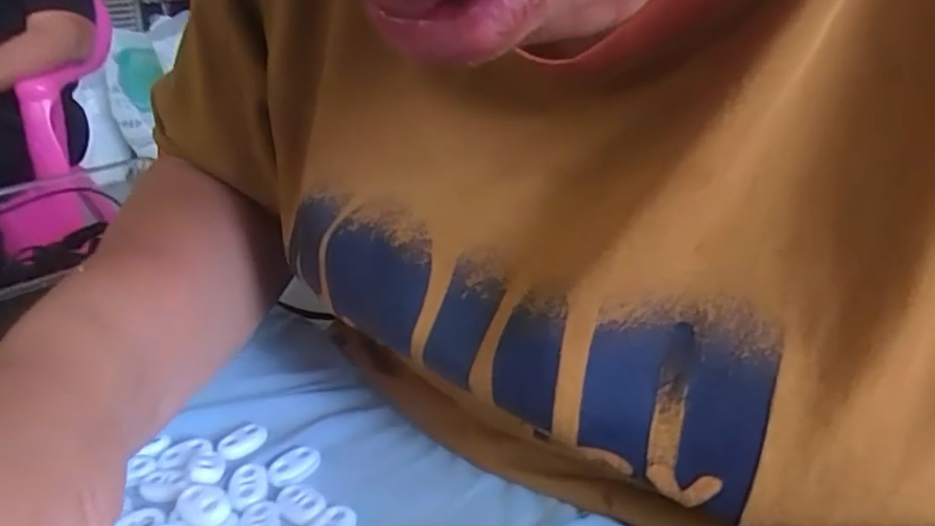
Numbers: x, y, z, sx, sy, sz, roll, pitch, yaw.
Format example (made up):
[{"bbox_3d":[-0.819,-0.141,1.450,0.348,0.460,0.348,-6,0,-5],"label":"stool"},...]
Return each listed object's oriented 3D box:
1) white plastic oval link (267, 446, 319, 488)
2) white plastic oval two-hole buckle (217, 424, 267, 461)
[{"bbox_3d":[-0.072,0.084,0.258,0.021,0.004,0.017,-16,27,-22],"label":"white plastic oval link"},{"bbox_3d":[-0.100,0.079,0.274,0.021,0.004,0.017,-19,28,-26],"label":"white plastic oval two-hole buckle"}]

